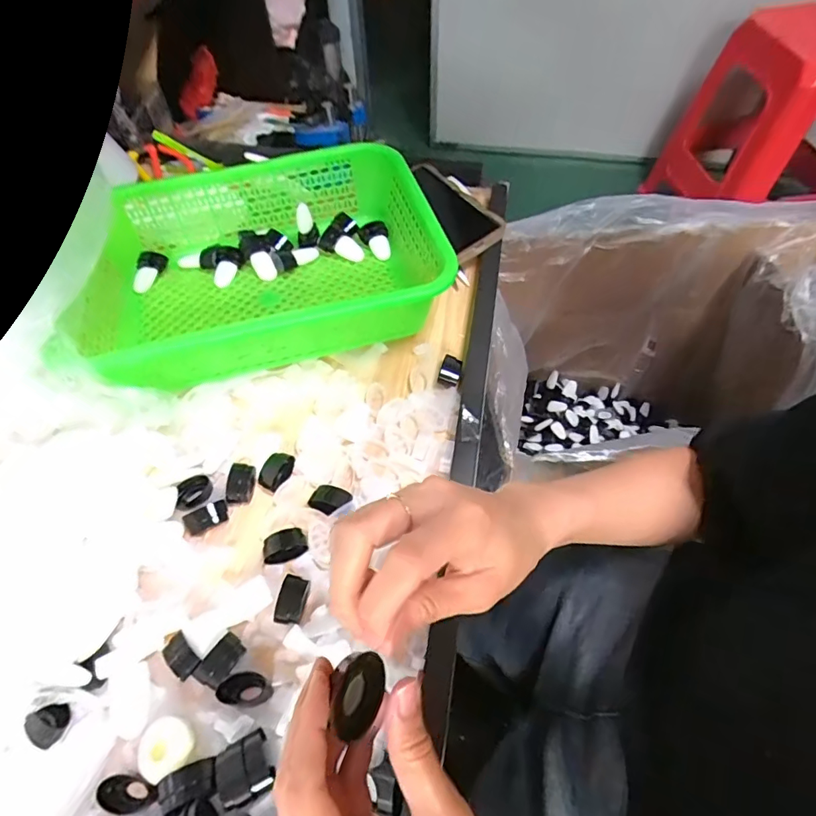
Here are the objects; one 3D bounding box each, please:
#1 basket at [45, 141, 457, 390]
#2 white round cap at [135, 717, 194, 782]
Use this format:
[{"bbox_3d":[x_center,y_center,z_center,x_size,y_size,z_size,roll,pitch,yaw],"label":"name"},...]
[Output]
[{"bbox_3d":[-0.145,-0.148,0.500,0.341,0.083,0.269,-16,59,-8],"label":"basket"},{"bbox_3d":[-0.152,0.212,0.311,0.035,0.013,0.030,-36,63,-19],"label":"white round cap"}]

